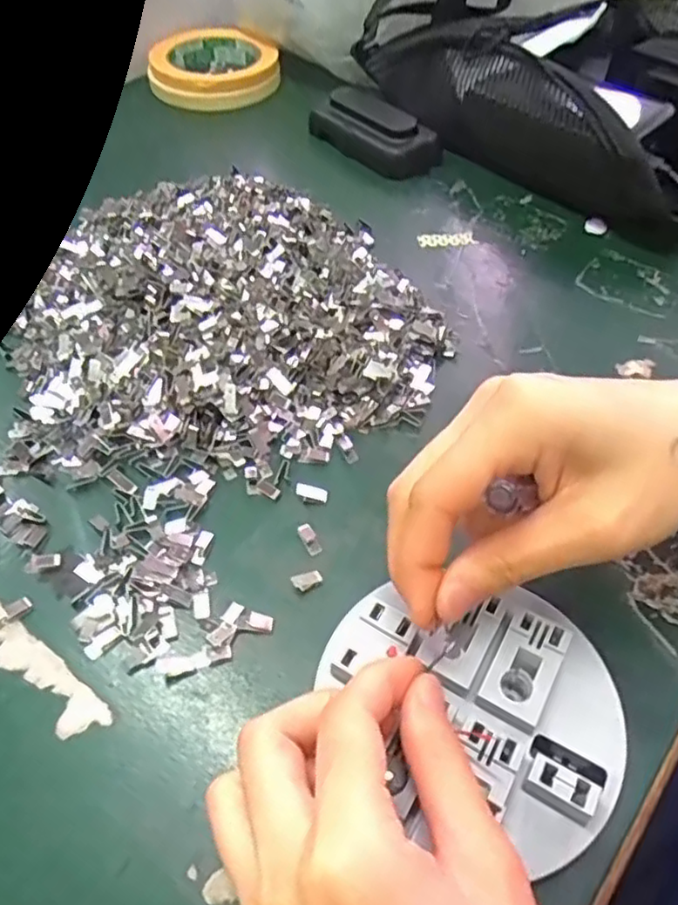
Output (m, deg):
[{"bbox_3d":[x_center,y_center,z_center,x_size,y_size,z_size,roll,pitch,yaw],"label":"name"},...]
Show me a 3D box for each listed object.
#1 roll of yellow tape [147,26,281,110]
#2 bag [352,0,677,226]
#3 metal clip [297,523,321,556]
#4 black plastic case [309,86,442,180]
[{"bbox_3d":[-0.105,-0.334,0.569,0.112,0.028,0.108,1,52,-1],"label":"roll of yellow tape"},{"bbox_3d":[0.151,-0.263,0.462,0.133,0.091,0.323,-33,60,-24],"label":"bag"},{"bbox_3d":[-0.012,0.036,0.281,0.006,0.004,0.015,-21,55,-17],"label":"metal clip"},{"bbox_3d":[0.025,-0.239,0.487,0.045,0.029,0.104,-36,61,-25],"label":"black plastic case"}]

